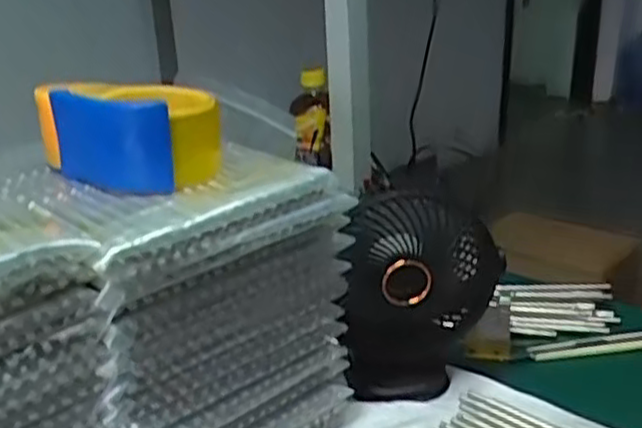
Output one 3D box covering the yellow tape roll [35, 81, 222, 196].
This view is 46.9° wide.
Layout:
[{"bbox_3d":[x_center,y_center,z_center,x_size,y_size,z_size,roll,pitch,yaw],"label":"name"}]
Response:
[{"bbox_3d":[-0.135,-0.058,0.527,0.128,0.064,0.071,14,26,33],"label":"yellow tape roll"}]

